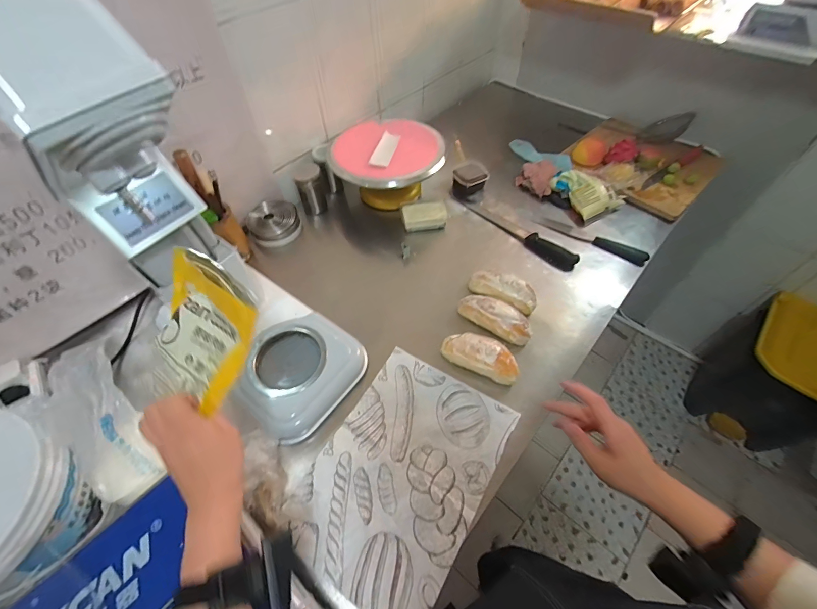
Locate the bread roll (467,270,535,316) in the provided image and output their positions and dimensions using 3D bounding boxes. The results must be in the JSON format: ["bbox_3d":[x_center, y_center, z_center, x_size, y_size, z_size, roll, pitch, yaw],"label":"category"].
[{"bbox_3d":[0.199,-0.033,0.754,0.144,0.041,0.058,23,58,18],"label":"bread roll"}]

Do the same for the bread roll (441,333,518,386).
[{"bbox_3d":[0.132,0.094,0.663,0.141,0.046,0.060,18,56,14],"label":"bread roll"}]

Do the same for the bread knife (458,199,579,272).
[{"bbox_3d":[0.265,-0.189,0.892,0.039,0.028,0.334,-37,61,-23],"label":"bread knife"}]

